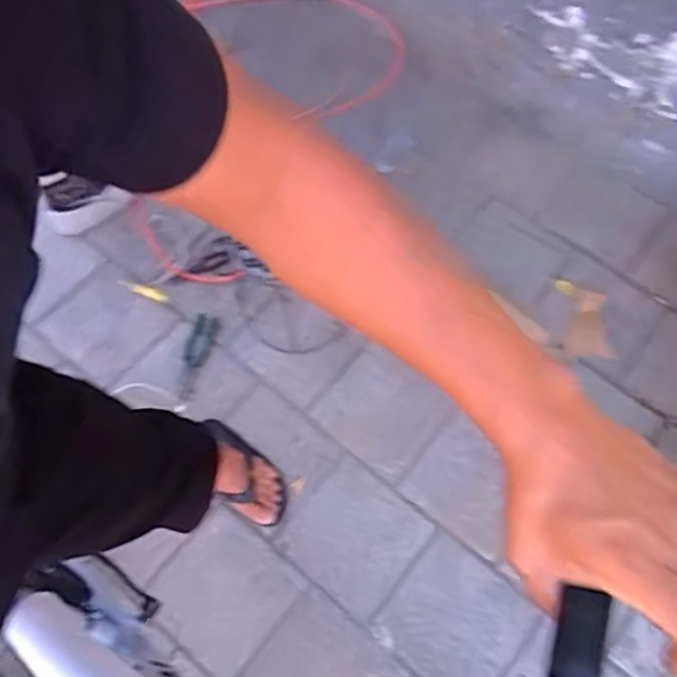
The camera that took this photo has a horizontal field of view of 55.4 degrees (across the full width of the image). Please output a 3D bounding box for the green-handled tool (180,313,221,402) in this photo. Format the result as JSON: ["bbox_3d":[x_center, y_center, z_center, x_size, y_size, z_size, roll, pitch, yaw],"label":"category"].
[{"bbox_3d":[-0.331,0.045,1.492,0.060,0.025,0.208,14,67,4],"label":"green-handled tool"}]

